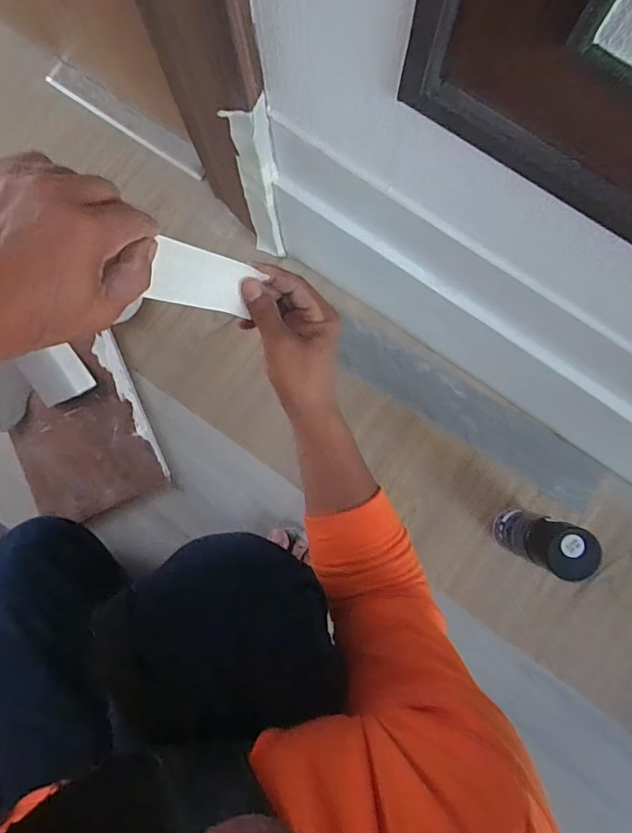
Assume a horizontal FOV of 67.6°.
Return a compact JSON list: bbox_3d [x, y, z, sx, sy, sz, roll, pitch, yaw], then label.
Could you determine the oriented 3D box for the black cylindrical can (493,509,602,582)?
[{"bbox_3d":[0.287,0.158,0.611,0.061,0.175,0.062,0,85,1],"label":"black cylindrical can"}]

